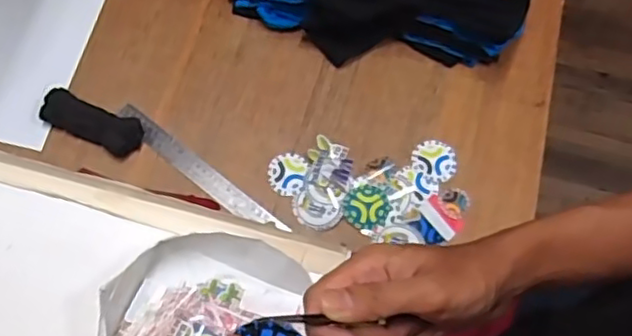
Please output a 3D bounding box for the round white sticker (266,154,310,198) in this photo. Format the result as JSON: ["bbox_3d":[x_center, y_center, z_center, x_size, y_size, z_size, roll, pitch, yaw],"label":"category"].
[{"bbox_3d":[-0.036,0.007,0.784,0.046,0.004,0.053,18,70,6],"label":"round white sticker"}]

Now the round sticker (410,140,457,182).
[{"bbox_3d":[0.147,-0.009,0.782,0.055,0.004,0.051,0,72,-1],"label":"round sticker"}]

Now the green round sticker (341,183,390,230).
[{"bbox_3d":[0.060,0.046,0.757,0.055,0.004,0.055,0,69,-1],"label":"green round sticker"}]

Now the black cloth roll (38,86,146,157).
[{"bbox_3d":[-0.279,-0.058,0.793,0.129,0.029,0.046,21,70,7],"label":"black cloth roll"}]

